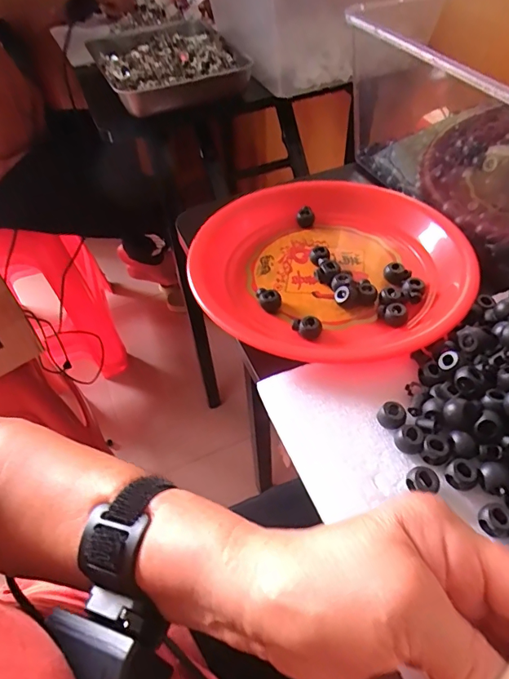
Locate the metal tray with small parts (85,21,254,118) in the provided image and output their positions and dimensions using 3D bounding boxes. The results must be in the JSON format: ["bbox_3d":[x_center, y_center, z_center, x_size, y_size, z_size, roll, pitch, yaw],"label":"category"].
[{"bbox_3d":[-0.133,-0.418,0.692,0.196,0.043,0.243,-18,52,-13],"label":"metal tray with small parts"}]

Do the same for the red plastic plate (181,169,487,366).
[{"bbox_3d":[0.060,-0.078,0.387,0.216,0.036,0.216,-2,50,2],"label":"red plastic plate"}]

